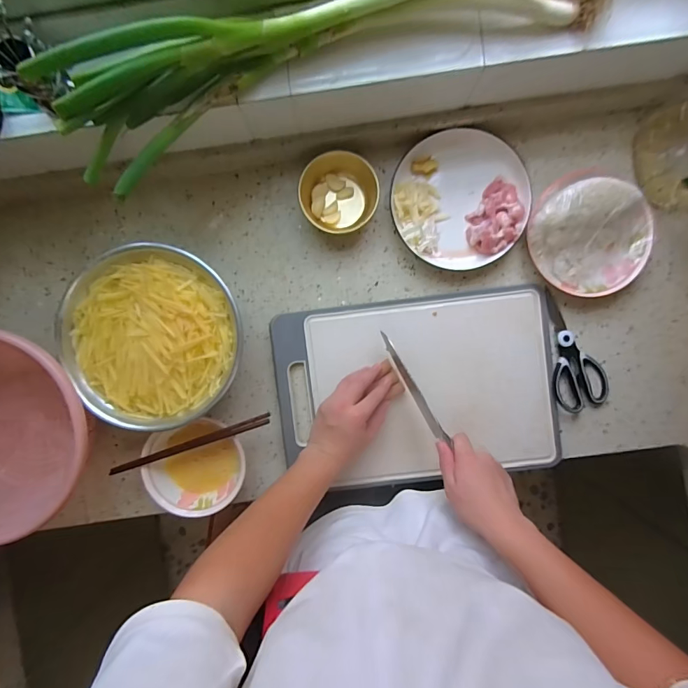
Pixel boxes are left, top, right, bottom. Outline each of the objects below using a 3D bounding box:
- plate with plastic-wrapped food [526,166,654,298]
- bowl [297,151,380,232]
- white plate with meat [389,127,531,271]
[{"bbox_3d":[0.365,-0.163,0.595,0.167,0.059,0.181,0,93,2],"label":"plate with plastic-wrapped food"},{"bbox_3d":[-0.006,-0.229,0.612,0.113,0.040,0.113,0,93,2],"label":"bowl"},{"bbox_3d":[0.173,-0.213,0.609,0.196,0.038,0.194,0,93,2],"label":"white plate with meat"}]

